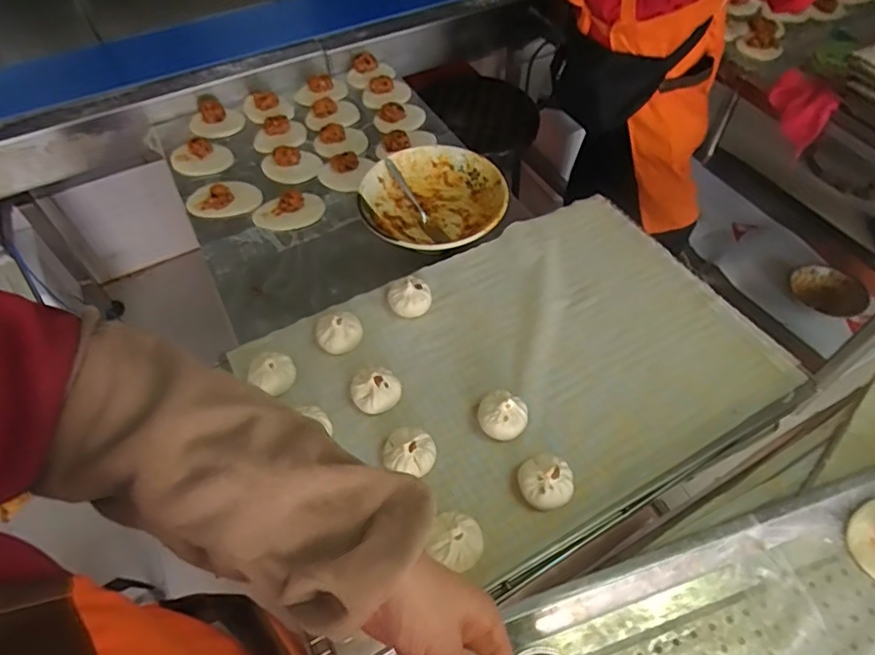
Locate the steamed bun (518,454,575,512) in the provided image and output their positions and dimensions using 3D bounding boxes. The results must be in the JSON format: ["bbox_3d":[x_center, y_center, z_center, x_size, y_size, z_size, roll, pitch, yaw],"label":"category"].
[{"bbox_3d":[0.110,0.154,0.559,0.052,0.034,0.053,0,55,0],"label":"steamed bun"}]

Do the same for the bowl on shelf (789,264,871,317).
[{"bbox_3d":[1.018,-0.093,1.441,0.154,0.058,0.153,0,55,0],"label":"bowl on shelf"}]

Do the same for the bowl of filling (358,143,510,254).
[{"bbox_3d":[-0.006,-0.179,0.846,0.214,0.077,0.202,19,57,13],"label":"bowl of filling"}]

